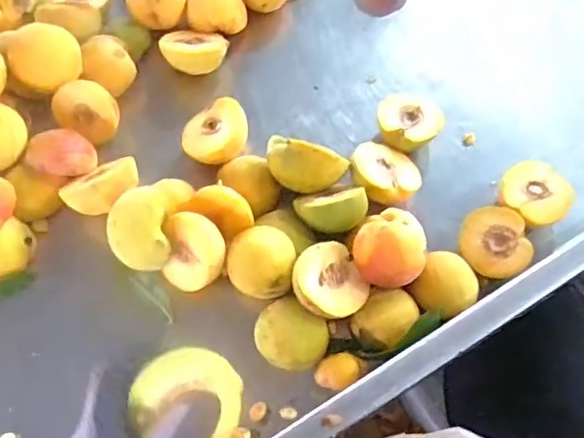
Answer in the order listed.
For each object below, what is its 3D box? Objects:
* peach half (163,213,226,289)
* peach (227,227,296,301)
[{"bbox_3d":[-0.081,0.025,0.452,0.058,0.033,0.058,0,92,1],"label":"peach half"},{"bbox_3d":[-0.025,0.033,0.437,0.051,0.023,0.052,0,65,0],"label":"peach"}]

